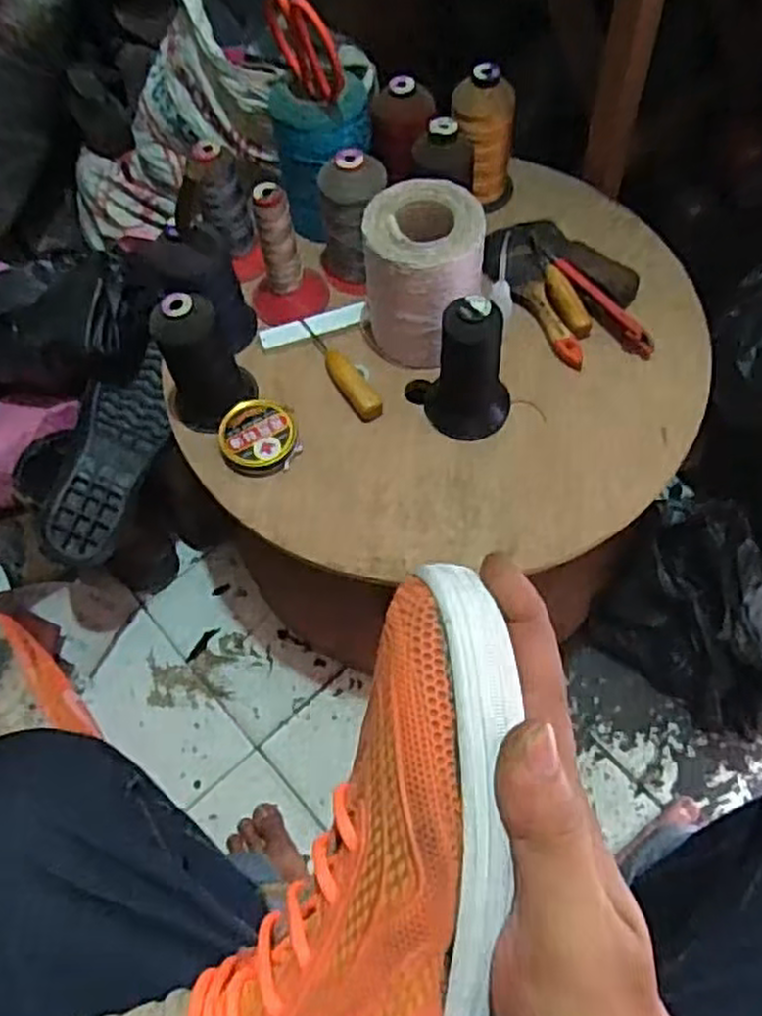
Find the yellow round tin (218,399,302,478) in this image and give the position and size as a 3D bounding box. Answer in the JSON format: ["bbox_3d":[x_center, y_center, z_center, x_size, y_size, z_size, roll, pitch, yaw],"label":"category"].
[{"bbox_3d":[-0.113,-0.065,0.700,0.069,0.024,0.068,-2,62,3],"label":"yellow round tin"}]

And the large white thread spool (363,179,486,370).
[{"bbox_3d":[0.039,-0.210,0.702,0.104,0.138,0.103,2,62,5],"label":"large white thread spool"}]

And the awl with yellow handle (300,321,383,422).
[{"bbox_3d":[-0.038,-0.136,0.740,0.027,0.016,0.128,-28,64,-11],"label":"awl with yellow handle"}]

